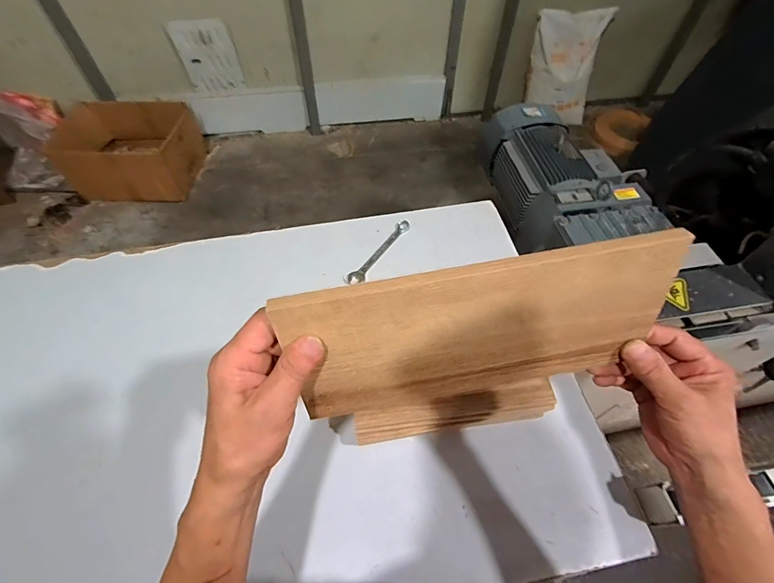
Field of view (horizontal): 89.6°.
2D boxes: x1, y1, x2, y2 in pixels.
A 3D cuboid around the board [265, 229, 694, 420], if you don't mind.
[{"bbox_3d":[0.076,0.032,0.304,0.296,0.131,0.007,-10,38,-3],"label":"board"}]

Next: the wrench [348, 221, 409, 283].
[{"bbox_3d":[-0.013,-0.087,0.823,0.031,0.004,0.195,32,61,19],"label":"wrench"}]

